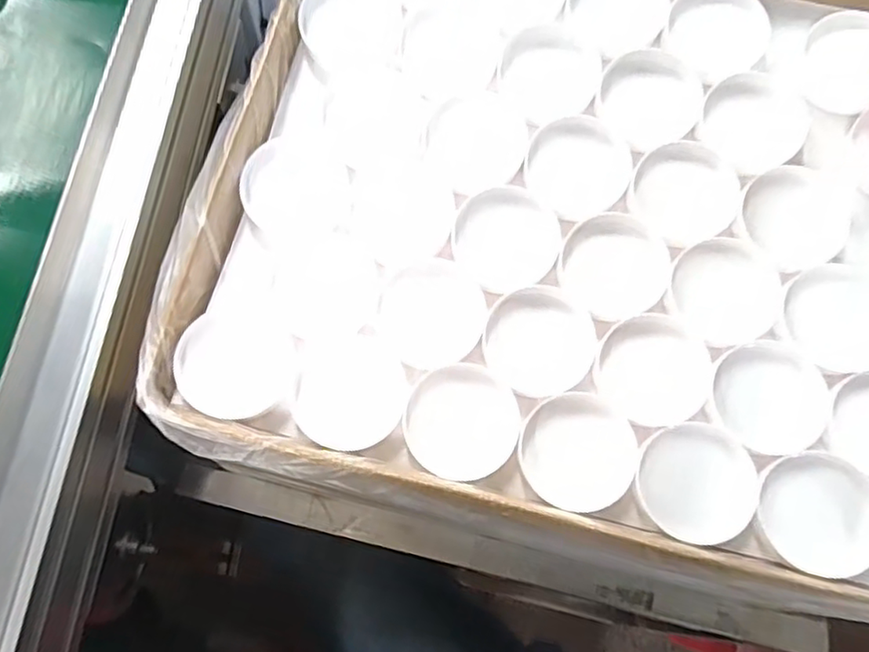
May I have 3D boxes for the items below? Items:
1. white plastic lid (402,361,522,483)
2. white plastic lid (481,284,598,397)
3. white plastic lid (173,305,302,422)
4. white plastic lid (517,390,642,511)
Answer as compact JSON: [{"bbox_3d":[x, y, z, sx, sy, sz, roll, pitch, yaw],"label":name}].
[{"bbox_3d":[0.019,0.064,0.424,0.075,0.012,0.075,1,69,-2],"label":"white plastic lid"},{"bbox_3d":[0.075,0.009,0.444,0.075,0.016,0.076,1,69,-2],"label":"white plastic lid"},{"bbox_3d":[-0.135,0.023,0.430,0.079,0.010,0.076,1,69,-2],"label":"white plastic lid"},{"bbox_3d":[0.096,0.083,0.420,0.073,0.017,0.074,1,69,-2],"label":"white plastic lid"}]

